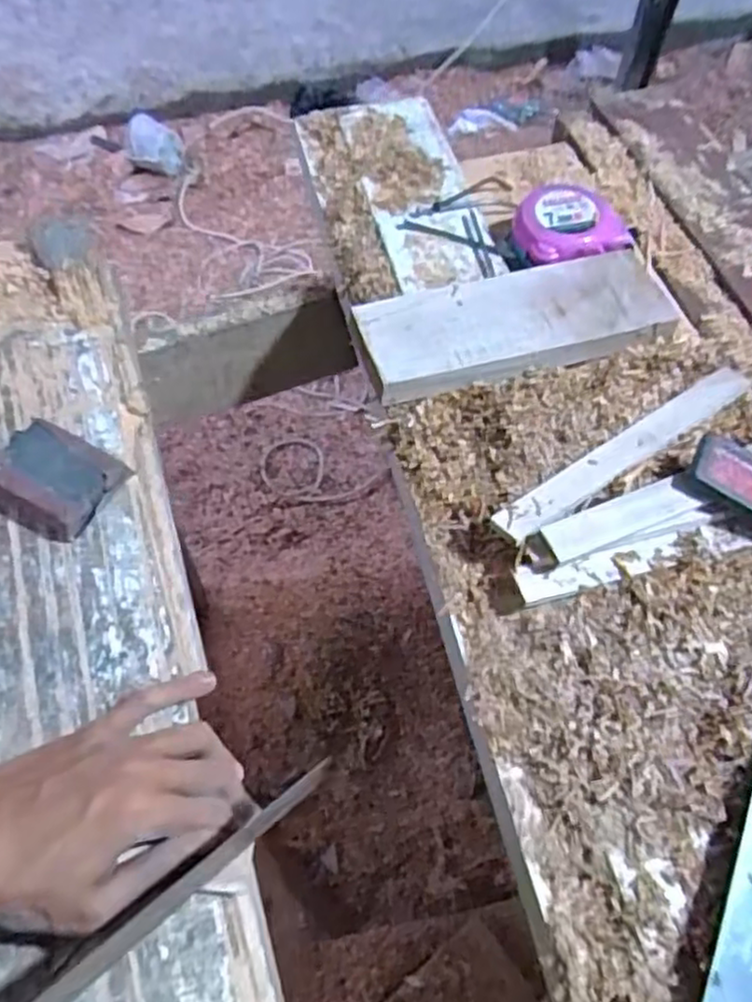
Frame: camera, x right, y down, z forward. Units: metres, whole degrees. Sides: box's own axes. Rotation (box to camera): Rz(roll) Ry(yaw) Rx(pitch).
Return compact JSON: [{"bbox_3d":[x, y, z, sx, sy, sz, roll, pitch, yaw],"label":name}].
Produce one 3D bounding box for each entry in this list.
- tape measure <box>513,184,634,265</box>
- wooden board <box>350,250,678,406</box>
[{"bbox_3d":[0.152,-0.217,0.571,0.077,0.036,0.078,0,58,0],"label":"tape measure"},{"bbox_3d":[0.099,-0.127,0.512,0.221,0.028,0.079,-14,59,-9],"label":"wooden board"}]

